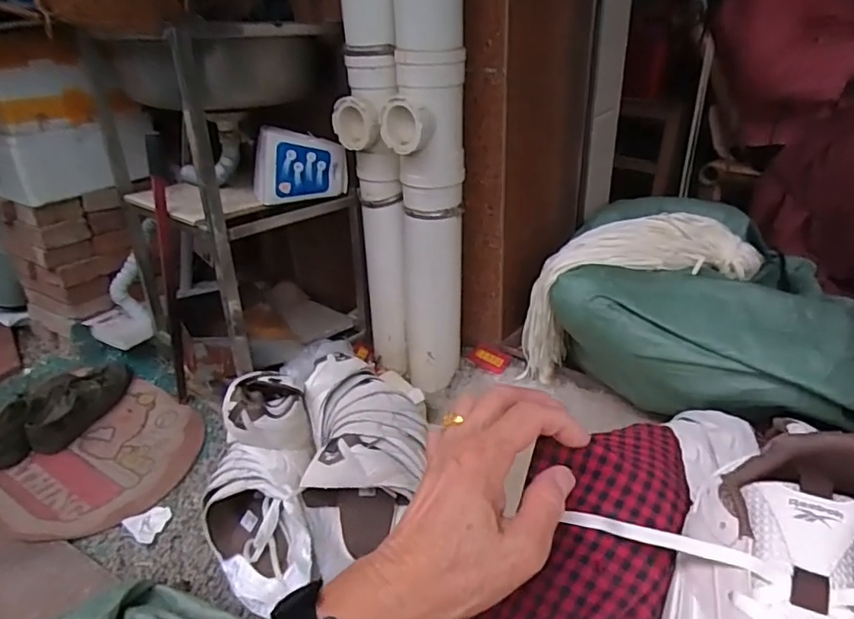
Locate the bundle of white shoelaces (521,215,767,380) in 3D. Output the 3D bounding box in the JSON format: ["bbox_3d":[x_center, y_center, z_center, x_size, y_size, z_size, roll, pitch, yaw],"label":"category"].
[{"bbox_3d":[0.358,-0.048,1.058,0.476,0.229,0.125,-31,29,11],"label":"bundle of white shoelaces"}]

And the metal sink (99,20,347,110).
[{"bbox_3d":[-0.407,-0.479,1.112,0.365,0.137,0.322,21,38,35],"label":"metal sink"}]

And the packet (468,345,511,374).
[{"bbox_3d":[0.132,0.105,1.210,0.087,0.044,0.009,23,-6,21],"label":"packet"}]

